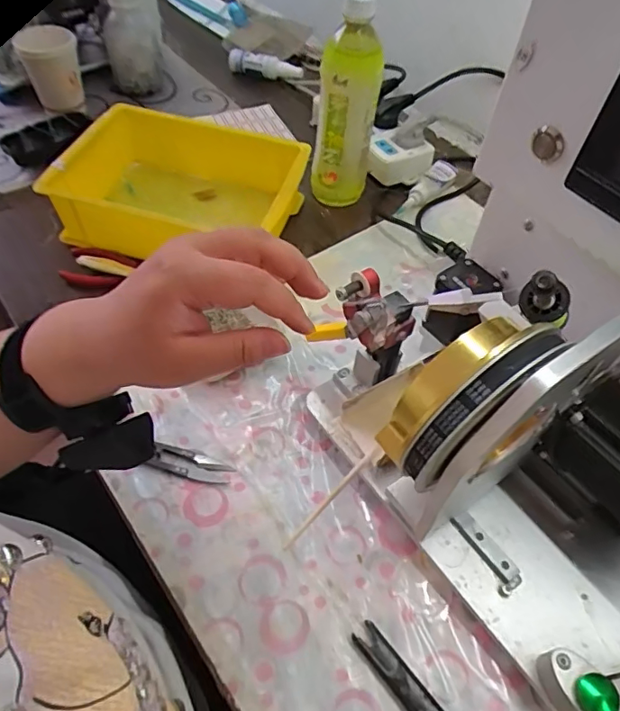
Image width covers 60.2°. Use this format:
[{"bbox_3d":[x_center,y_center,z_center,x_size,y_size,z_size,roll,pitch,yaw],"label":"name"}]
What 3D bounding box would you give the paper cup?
[{"bbox_3d":[-0.335,-0.370,0.703,0.070,0.088,0.077,-22,58,-19],"label":"paper cup"}]

